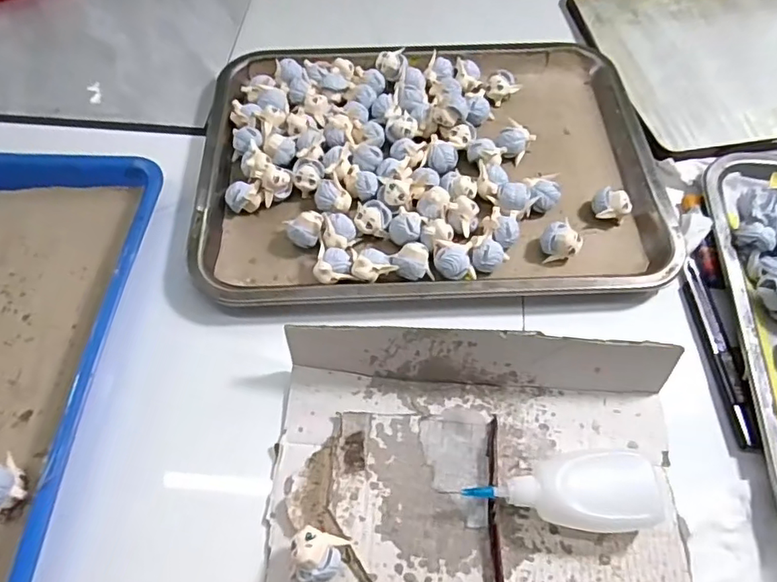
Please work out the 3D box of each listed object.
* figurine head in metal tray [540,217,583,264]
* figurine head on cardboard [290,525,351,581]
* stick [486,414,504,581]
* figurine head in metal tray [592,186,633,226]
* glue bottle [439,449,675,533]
[{"bbox_3d":[0.121,-0.034,0.375,0.025,0.021,0.023,0,61,1],"label":"figurine head in metal tray"},{"bbox_3d":[-0.038,0.140,0.278,0.026,0.023,0.024,15,63,9],"label":"figurine head on cardboard"},{"bbox_3d":[0.060,0.119,0.297,0.008,0.011,0.100,3,61,2],"label":"stick"},{"bbox_3d":[0.166,-0.064,0.397,0.025,0.021,0.021,-2,61,0],"label":"figurine head in metal tray"},{"bbox_3d":[0.102,0.111,0.293,0.123,0.024,0.040,0,61,1],"label":"glue bottle"}]

